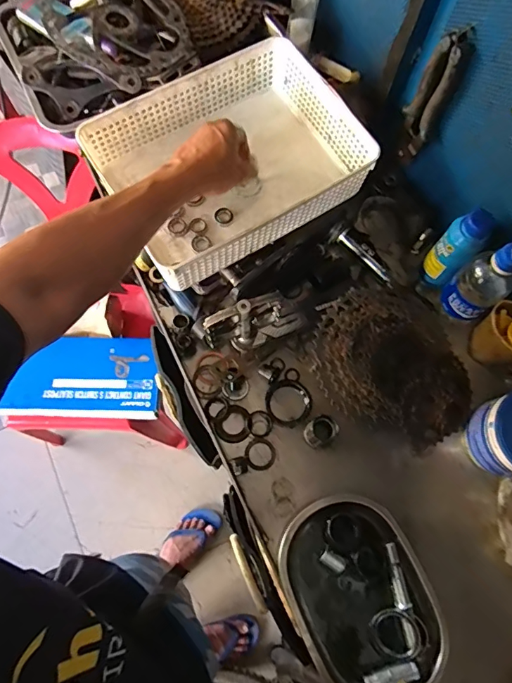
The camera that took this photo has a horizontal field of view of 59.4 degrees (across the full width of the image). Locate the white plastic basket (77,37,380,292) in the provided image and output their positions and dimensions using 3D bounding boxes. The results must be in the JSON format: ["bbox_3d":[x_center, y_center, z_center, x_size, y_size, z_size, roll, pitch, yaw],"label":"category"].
[{"bbox_3d":[-0.033,-0.245,0.622,0.331,0.089,0.245,-30,75,-12],"label":"white plastic basket"}]

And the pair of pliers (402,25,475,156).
[{"bbox_3d":[0.219,-0.309,0.562,0.024,0.163,0.043,-26,74,-8],"label":"pair of pliers"}]

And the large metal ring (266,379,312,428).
[{"bbox_3d":[0.043,0.080,0.591,0.058,0.020,0.060,1,71,-2],"label":"large metal ring"}]

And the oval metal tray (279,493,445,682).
[{"bbox_3d":[0.118,0.290,0.516,0.152,0.031,0.209,-19,73,-9],"label":"oval metal tray"}]

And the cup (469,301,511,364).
[{"bbox_3d":[0.322,-0.005,0.578,0.063,0.098,0.071,4,71,-1],"label":"cup"}]

